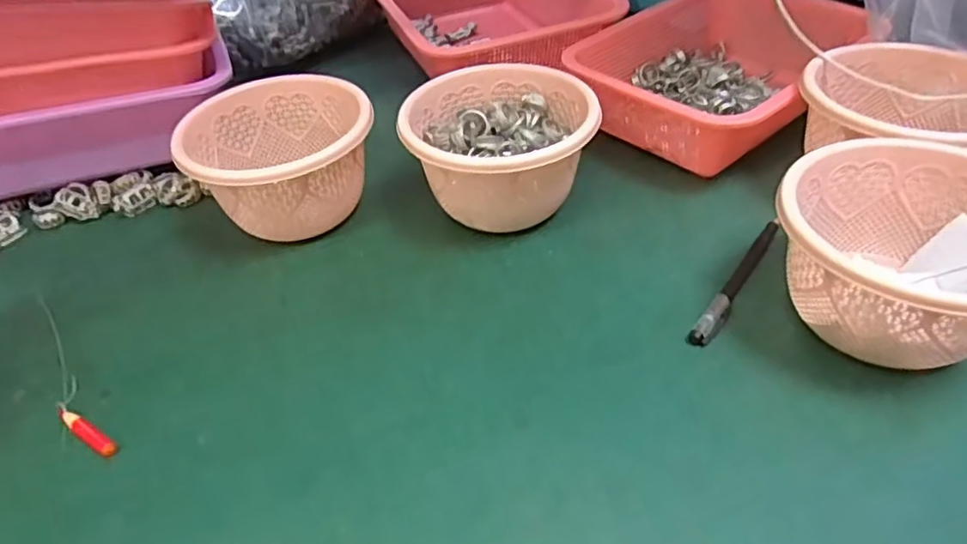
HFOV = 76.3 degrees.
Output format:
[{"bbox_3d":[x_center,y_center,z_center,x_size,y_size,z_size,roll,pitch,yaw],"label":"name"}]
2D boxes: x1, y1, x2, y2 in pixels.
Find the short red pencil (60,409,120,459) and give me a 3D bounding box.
[{"bbox_3d":[-0.241,0.098,0.375,0.054,0.009,0.010,22,50,25],"label":"short red pencil"}]

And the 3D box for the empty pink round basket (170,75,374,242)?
[{"bbox_3d":[-0.162,-0.088,0.508,0.139,0.091,0.134,-3,44,3],"label":"empty pink round basket"}]

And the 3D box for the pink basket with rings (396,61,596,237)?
[{"bbox_3d":[0.011,-0.097,0.498,0.142,0.085,0.135,-17,46,-12],"label":"pink basket with rings"}]

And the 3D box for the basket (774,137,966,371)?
[{"bbox_3d":[0.247,-0.007,0.373,0.141,0.086,0.129,-3,44,3],"label":"basket"}]

